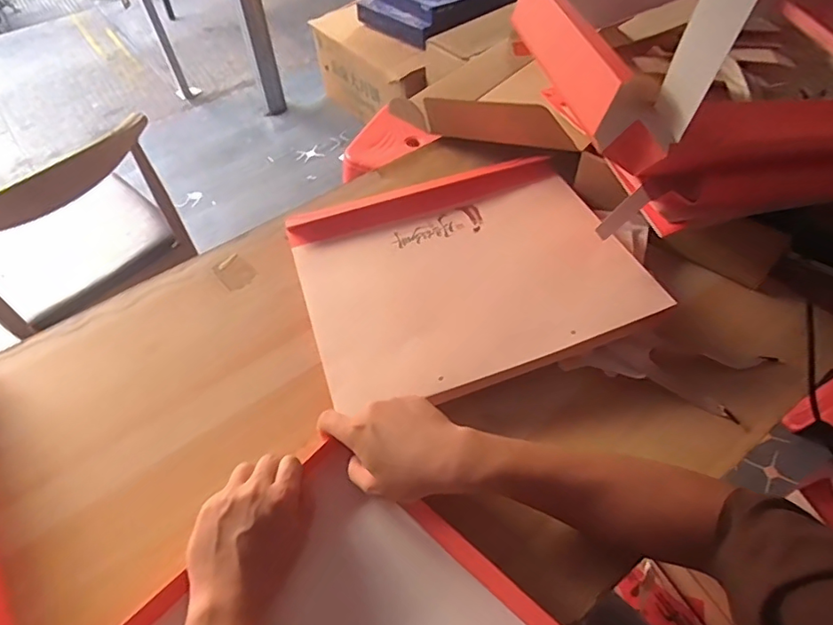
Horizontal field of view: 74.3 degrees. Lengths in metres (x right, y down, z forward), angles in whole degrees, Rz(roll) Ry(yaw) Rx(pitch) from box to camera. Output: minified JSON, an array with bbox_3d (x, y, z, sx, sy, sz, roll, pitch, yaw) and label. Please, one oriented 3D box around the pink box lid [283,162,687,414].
[{"bbox_3d":[0.047,-0.058,0.657,0.364,0.047,0.322,-15,53,-10],"label":"pink box lid"}]

